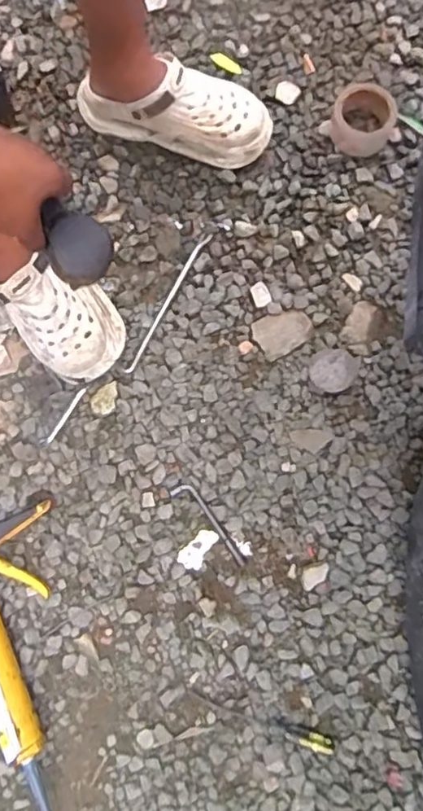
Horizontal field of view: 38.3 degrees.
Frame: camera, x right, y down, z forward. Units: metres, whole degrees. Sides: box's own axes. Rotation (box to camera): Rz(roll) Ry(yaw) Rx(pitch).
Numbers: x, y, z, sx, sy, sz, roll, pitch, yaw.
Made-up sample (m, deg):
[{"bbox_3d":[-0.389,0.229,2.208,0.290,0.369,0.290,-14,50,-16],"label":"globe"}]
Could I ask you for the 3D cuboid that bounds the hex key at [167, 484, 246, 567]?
[{"bbox_3d":[0.000,0.164,0.856,0.031,0.006,0.144,-44,82,-7],"label":"hex key"}]

